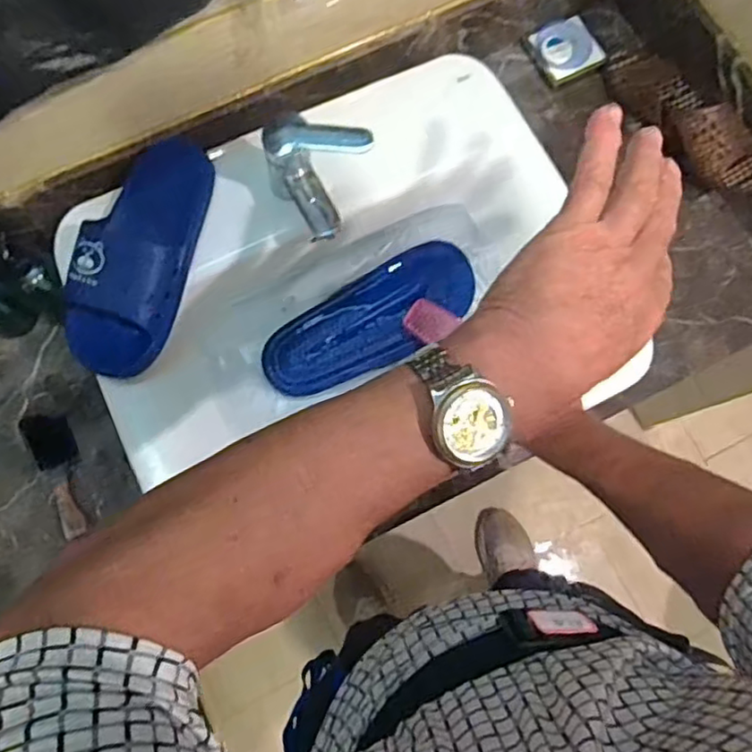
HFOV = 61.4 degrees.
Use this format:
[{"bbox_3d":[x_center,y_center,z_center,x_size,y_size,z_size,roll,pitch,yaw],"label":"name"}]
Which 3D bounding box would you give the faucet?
[{"bbox_3d":[-0.052,-0.196,0.645,0.093,0.127,0.106,-32,79,-7],"label":"faucet"}]

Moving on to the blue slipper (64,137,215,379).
[{"bbox_3d":[-0.240,-0.135,0.649,0.099,0.065,0.275,10,77,3],"label":"blue slipper"}]

